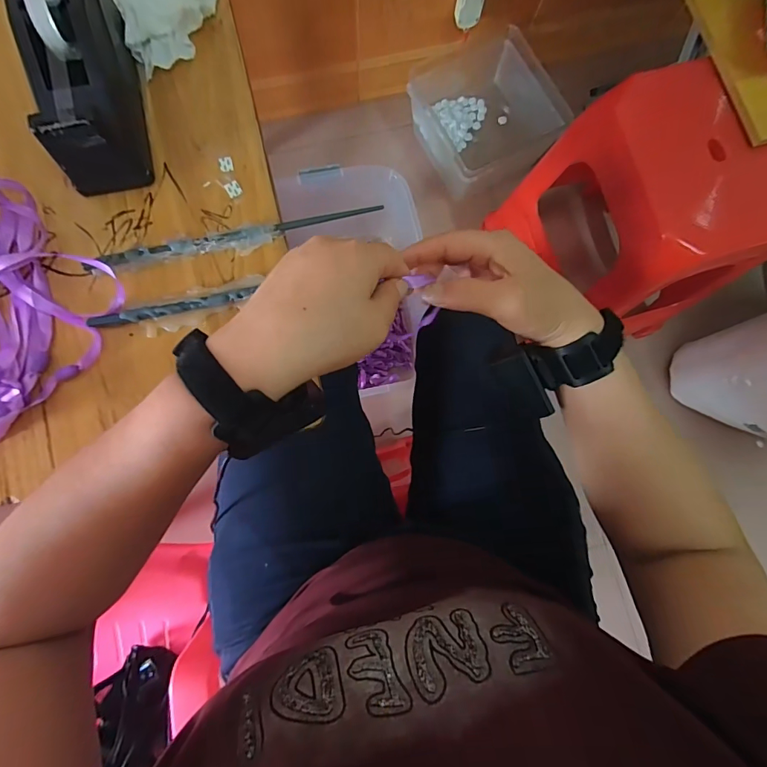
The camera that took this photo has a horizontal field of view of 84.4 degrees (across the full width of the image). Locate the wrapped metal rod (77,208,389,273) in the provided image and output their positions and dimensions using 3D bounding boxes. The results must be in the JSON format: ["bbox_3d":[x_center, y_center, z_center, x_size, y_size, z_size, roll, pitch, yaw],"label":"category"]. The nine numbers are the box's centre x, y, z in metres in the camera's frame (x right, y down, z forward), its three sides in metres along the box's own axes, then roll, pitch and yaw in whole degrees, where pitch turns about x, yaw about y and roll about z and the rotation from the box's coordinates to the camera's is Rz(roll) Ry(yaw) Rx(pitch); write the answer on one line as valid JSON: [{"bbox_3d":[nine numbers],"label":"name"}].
[{"bbox_3d":[-0.115,-0.116,0.337,0.227,0.011,0.017,-13,83,-4],"label":"wrapped metal rod"}]

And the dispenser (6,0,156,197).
[{"bbox_3d":[-0.225,-0.229,0.314,0.058,0.075,0.155,-11,83,-4],"label":"dispenser"}]

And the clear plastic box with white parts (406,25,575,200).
[{"bbox_3d":[0.259,-0.682,1.089,0.330,0.132,0.332,-28,84,-6],"label":"clear plastic box with white parts"}]

